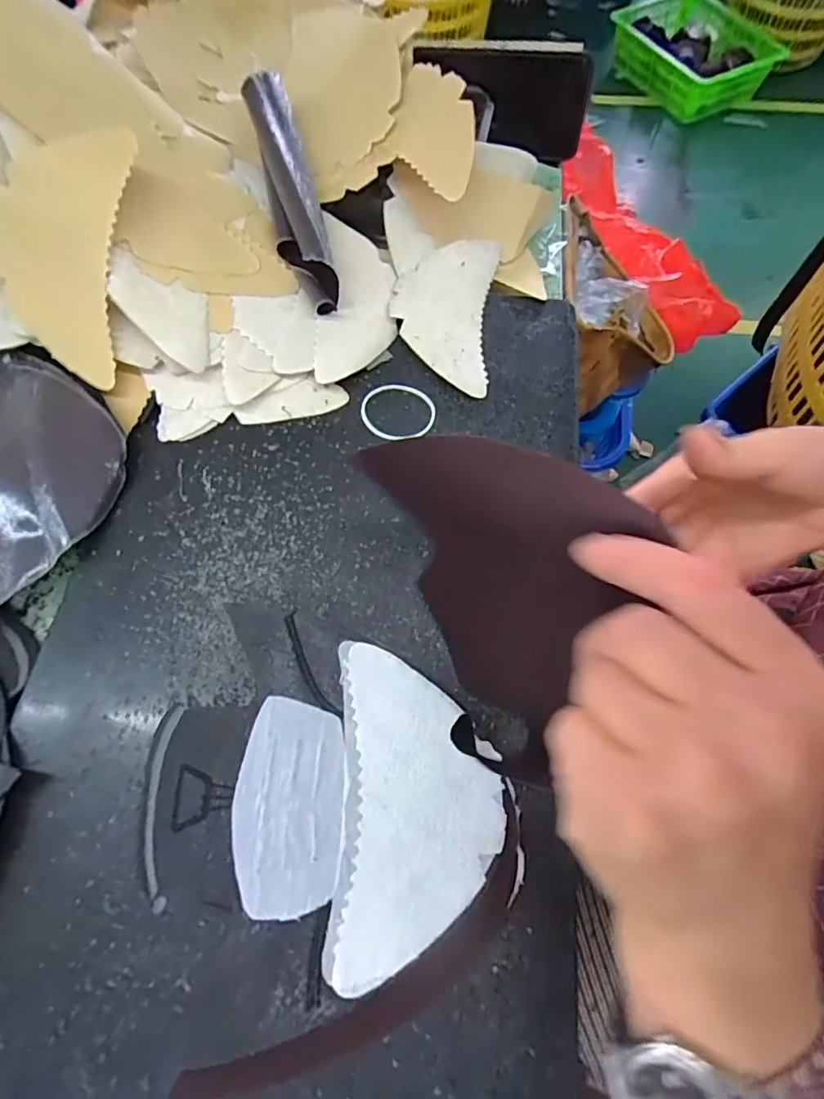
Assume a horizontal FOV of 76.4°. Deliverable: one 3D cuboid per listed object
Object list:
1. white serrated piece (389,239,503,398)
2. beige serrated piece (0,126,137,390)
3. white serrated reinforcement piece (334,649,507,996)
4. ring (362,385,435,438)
[{"bbox_3d":[0.024,-0.184,0.393,0.075,0.015,0.150,8,67,2],"label":"white serrated piece"},{"bbox_3d":[-0.224,-0.186,0.324,0.081,0.009,0.143,11,106,-12],"label":"beige serrated piece"},{"bbox_3d":[0.005,0.122,0.260,0.077,0.004,0.146,-2,67,1],"label":"white serrated reinforcement piece"},{"bbox_3d":[-0.010,-0.095,0.359,0.050,0.004,0.045,1,67,-1],"label":"ring"}]

